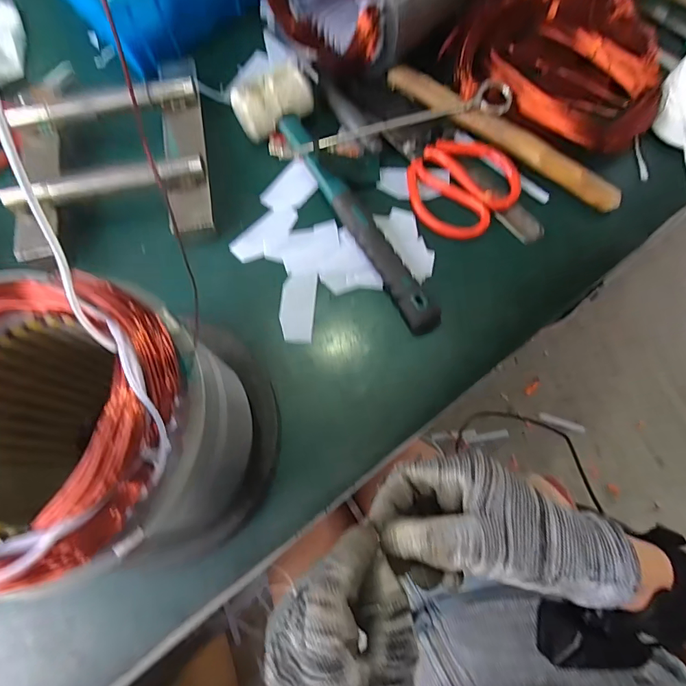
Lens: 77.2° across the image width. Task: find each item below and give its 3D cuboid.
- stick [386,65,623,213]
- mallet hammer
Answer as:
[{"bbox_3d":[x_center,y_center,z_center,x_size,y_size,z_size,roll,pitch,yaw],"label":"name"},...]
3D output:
[{"bbox_3d":[0.146,-0.195,0.406,0.244,0.021,0.026,38,78,13],"label":"stick"},{"bbox_3d":[-0.011,-0.125,0.380,0.071,0.047,0.272,-26,74,-6],"label":"mallet hammer"}]

